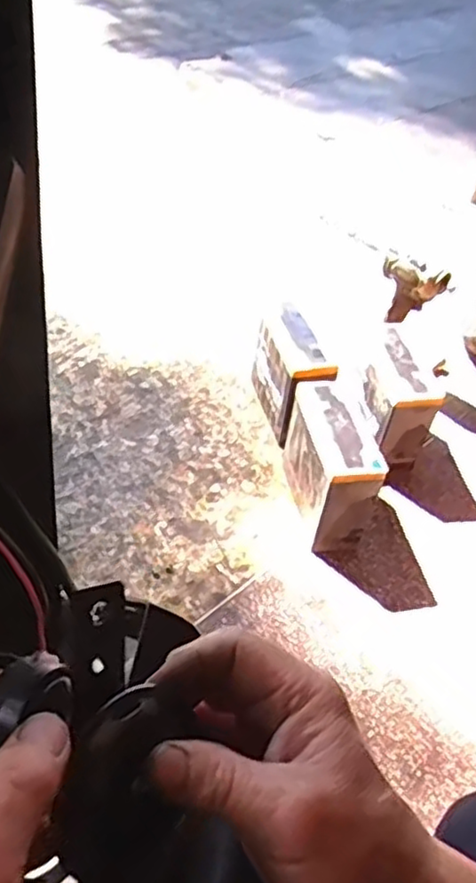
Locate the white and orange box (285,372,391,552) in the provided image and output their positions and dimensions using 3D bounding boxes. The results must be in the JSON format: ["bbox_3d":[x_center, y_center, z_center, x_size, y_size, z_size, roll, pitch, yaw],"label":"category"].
[{"bbox_3d":[0.134,0.030,1.006,0.088,0.170,0.205,-3,47,-13],"label":"white and orange box"}]

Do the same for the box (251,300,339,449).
[{"bbox_3d":[0.084,-0.101,1.133,0.068,0.177,0.177,-8,48,-17],"label":"box"}]

